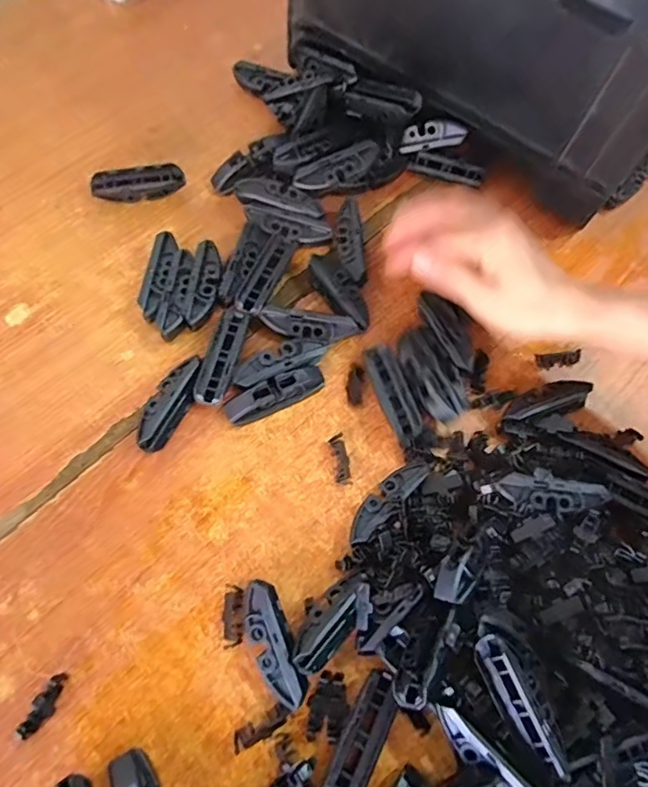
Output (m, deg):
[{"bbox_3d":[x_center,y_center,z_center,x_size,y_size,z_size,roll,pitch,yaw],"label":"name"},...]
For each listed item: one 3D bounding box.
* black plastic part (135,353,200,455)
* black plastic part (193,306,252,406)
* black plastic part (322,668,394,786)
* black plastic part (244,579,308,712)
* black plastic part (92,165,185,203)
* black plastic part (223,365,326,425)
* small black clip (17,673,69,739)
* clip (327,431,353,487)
[{"bbox_3d":[-0.106,0.006,0.372,0.022,0.019,0.069,28,69,7],"label":"black plastic part"},{"bbox_3d":[-0.072,-0.027,0.387,0.022,0.012,0.074,15,68,2],"label":"black plastic part"},{"bbox_3d":[0.020,0.195,0.304,0.020,0.013,0.074,26,68,6],"label":"black plastic part"},{"bbox_3d":[-0.030,0.147,0.319,0.023,0.021,0.070,-20,71,-12],"label":"black plastic part"},{"bbox_3d":[-0.150,-0.169,0.441,0.071,0.019,0.022,-11,69,-9],"label":"black plastic part"},{"bbox_3d":[-0.033,0.001,0.379,0.072,0.018,0.020,-23,72,-13],"label":"black plastic part"},{"bbox_3d":[-0.157,0.175,0.305,0.012,0.009,0.034,23,68,5],"label":"small black clip"},{"bbox_3d":[0.012,0.046,0.374,0.011,0.006,0.035,-11,69,-9],"label":"clip"}]

